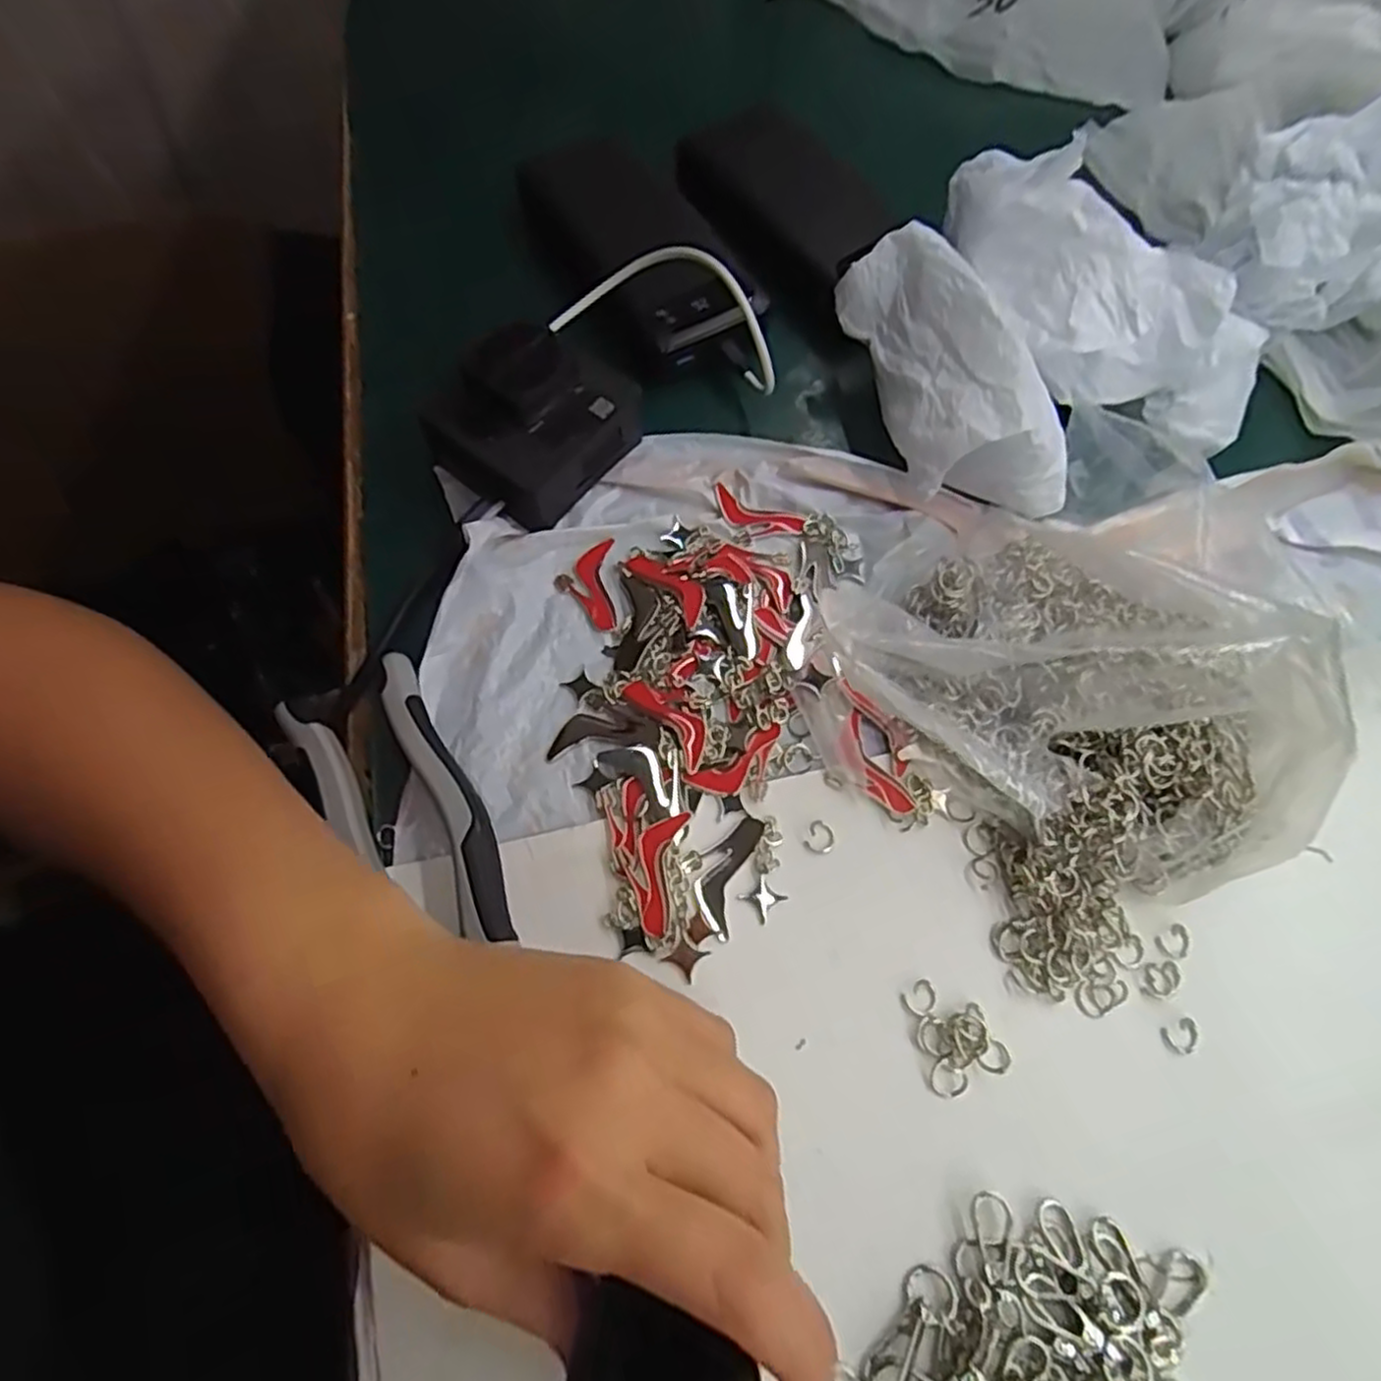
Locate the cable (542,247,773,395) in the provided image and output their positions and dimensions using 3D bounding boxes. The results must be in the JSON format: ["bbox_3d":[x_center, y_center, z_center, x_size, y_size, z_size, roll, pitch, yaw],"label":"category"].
[{"bbox_3d":[-0.009,-0.178,0.345,0.107,0.048,0.034,14,69,3],"label":"cable"}]

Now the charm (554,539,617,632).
[{"bbox_3d":[-0.047,-0.047,0.337,0.026,0.004,0.045,-3,69,-4],"label":"charm"}]

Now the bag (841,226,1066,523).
[{"bbox_3d":[0.122,-0.147,0.347,0.074,0.063,0.128,-12,70,-7],"label":"bag"}]

